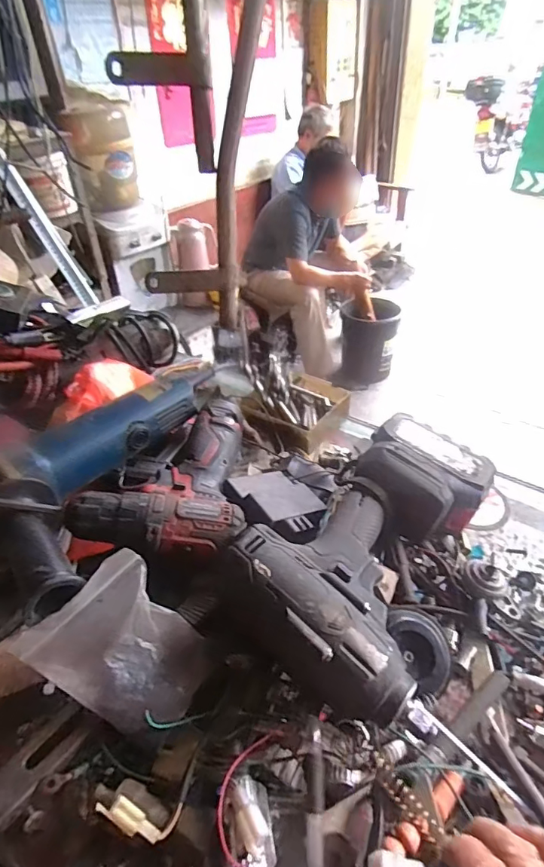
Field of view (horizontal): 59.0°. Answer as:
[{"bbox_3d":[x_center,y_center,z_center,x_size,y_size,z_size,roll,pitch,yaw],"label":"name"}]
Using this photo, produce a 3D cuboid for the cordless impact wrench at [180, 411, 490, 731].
[{"bbox_3d":[0.077,0.086,0.389,0.136,0.079,0.263,20,45,26],"label":"cordless impact wrench"}]

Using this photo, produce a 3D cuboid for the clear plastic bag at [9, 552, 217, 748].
[{"bbox_3d":[-0.104,0.147,0.329,0.098,0.064,0.090,25,48,31],"label":"clear plastic bag"}]

